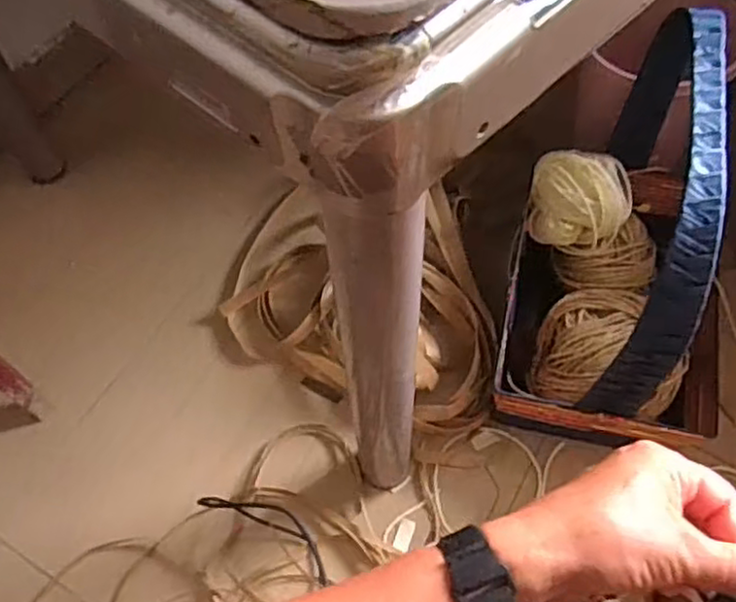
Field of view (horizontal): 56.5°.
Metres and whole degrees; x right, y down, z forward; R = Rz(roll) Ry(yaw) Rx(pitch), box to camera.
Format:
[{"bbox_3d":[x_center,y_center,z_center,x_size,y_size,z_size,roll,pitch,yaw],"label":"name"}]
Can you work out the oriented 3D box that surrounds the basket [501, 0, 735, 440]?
[{"bbox_3d":[0.329,-0.082,0.866,0.280,0.467,0.458,4,58,6],"label":"basket"}]

